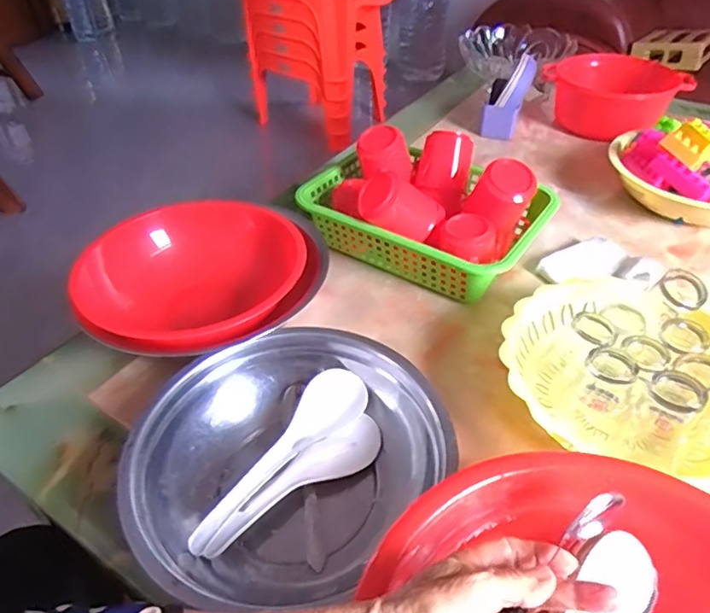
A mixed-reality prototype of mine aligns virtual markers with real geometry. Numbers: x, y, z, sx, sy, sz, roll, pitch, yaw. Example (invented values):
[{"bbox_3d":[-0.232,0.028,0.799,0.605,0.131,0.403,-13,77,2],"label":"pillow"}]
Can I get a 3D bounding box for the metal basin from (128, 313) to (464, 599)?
[{"bbox_3d":[-0.058,0.131,0.471,0.259,0.068,0.236,-31,49,-29],"label":"metal basin"}]

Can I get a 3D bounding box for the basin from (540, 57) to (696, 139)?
[{"bbox_3d":[0.502,-0.411,1.044,0.241,0.101,0.218,28,49,29],"label":"basin"}]

